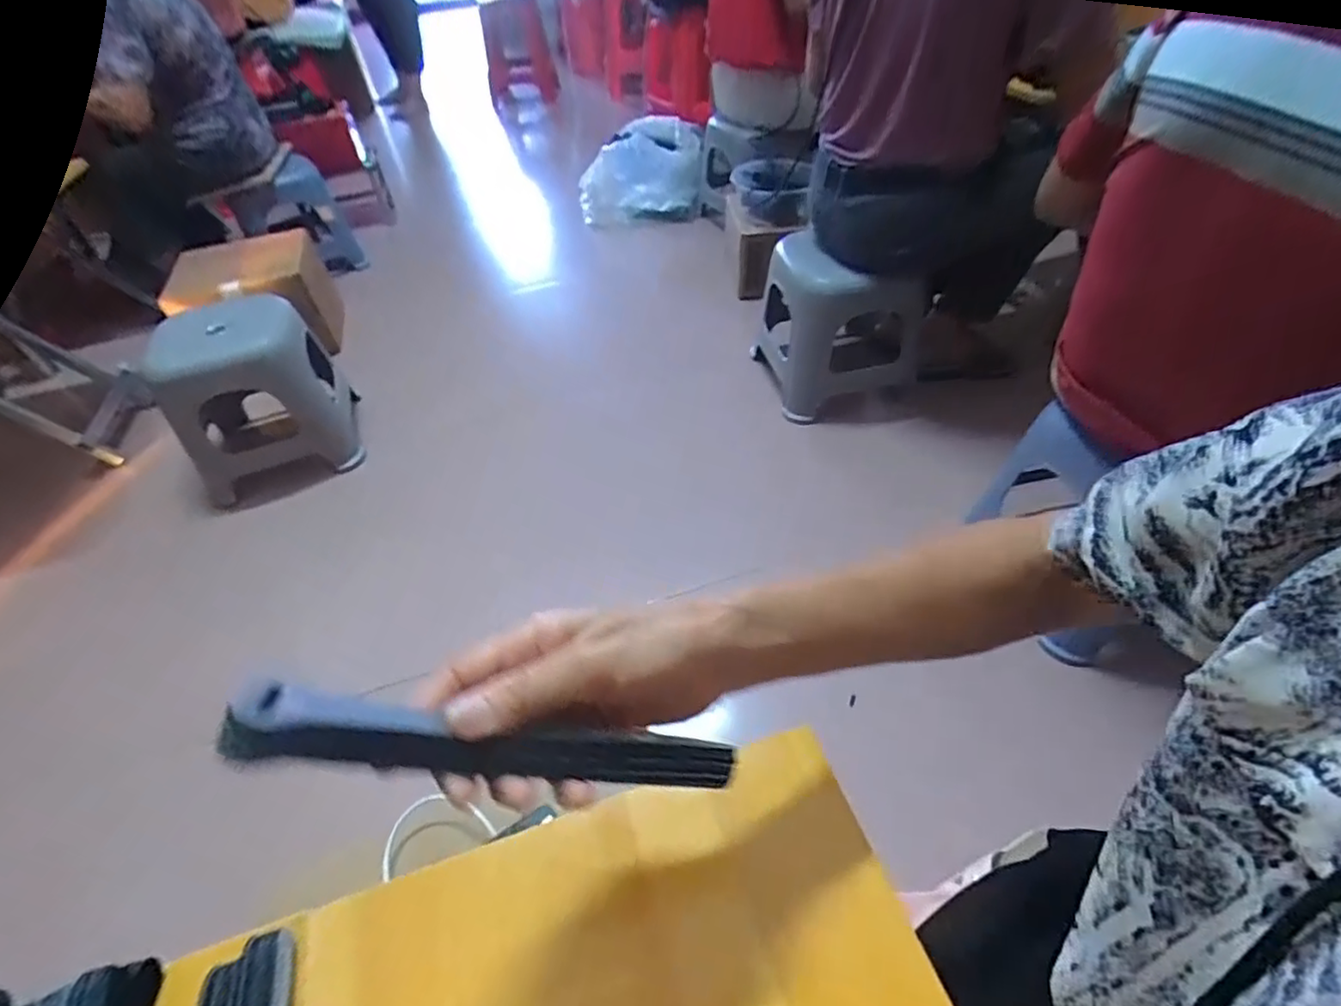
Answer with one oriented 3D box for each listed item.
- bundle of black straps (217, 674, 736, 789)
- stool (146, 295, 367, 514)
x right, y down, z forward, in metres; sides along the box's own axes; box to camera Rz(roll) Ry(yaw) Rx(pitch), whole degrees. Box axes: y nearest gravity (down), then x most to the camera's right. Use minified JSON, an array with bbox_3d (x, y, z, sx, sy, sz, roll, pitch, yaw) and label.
[{"bbox_3d":[-0.067,0.096,0.256,0.194,0.016,0.024,12,45,-16],"label":"bundle of black straps"},{"bbox_3d":[-0.875,-0.229,1.325,0.307,0.315,0.270,-23,50,-17],"label":"stool"}]

